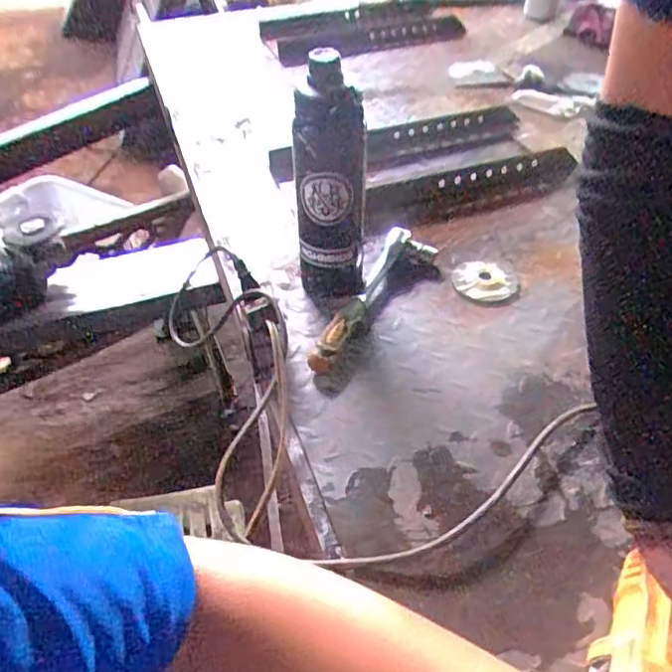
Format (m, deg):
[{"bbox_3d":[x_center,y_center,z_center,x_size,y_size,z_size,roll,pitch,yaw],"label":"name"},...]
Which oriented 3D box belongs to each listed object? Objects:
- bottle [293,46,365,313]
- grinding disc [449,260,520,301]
[{"bbox_3d":[-0.006,-0.149,0.630,0.076,0.243,0.077,2,45,1],"label":"bottle"},{"bbox_3d":[0.186,-0.071,0.738,0.079,0.006,0.079,1,45,-1],"label":"grinding disc"}]

